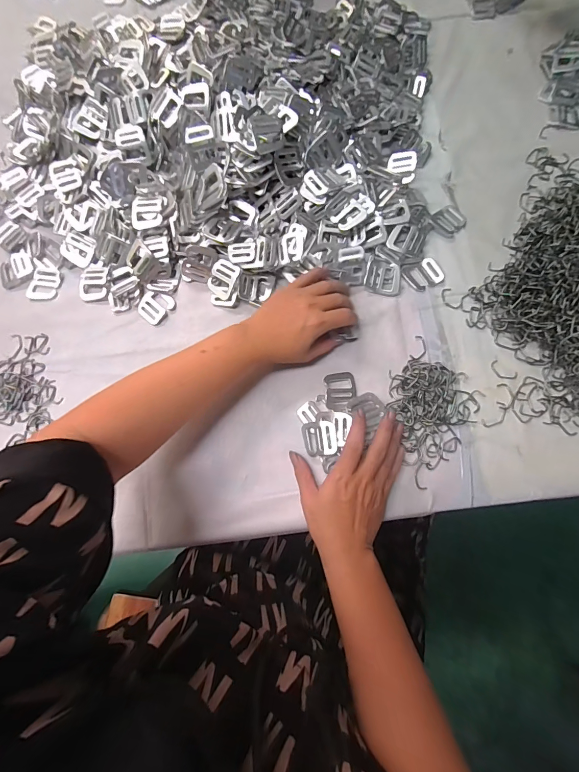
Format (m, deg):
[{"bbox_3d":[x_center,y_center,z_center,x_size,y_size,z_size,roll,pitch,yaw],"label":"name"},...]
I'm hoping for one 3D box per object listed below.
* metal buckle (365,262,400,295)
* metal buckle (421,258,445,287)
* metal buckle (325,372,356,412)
[{"bbox_3d":[0.121,-0.138,0.457,0.045,0.009,0.038,10,102,5],"label":"metal buckle"},{"bbox_3d":[0.190,-0.152,0.472,0.025,0.006,0.040,-22,75,-4],"label":"metal buckle"},{"bbox_3d":[0.062,0.006,0.423,0.038,0.009,0.047,0,78,-8],"label":"metal buckle"}]

